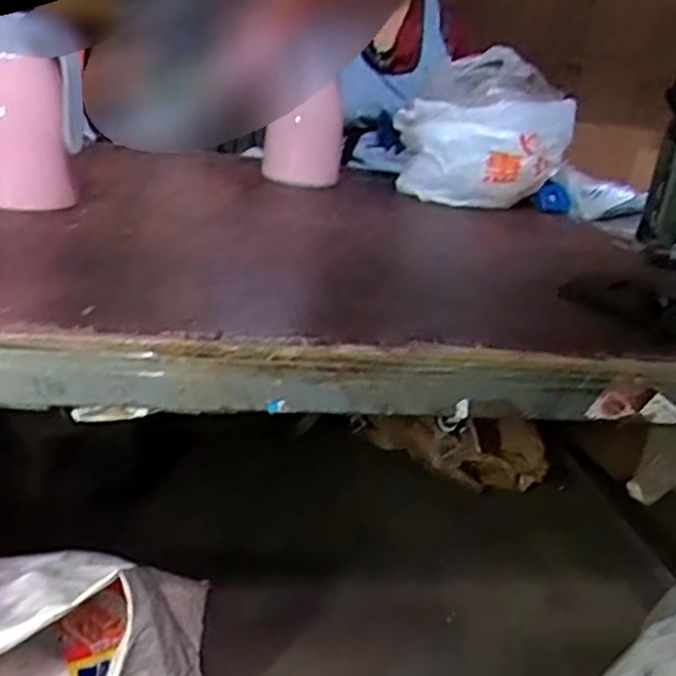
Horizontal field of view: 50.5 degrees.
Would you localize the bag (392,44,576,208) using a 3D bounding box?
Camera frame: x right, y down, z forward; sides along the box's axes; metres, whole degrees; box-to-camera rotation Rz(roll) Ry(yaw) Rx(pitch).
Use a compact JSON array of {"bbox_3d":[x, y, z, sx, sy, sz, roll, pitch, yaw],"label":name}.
[{"bbox_3d":[0.245,-0.353,1.275,0.286,0.257,0.175,18,23,26],"label":"bag"}]

